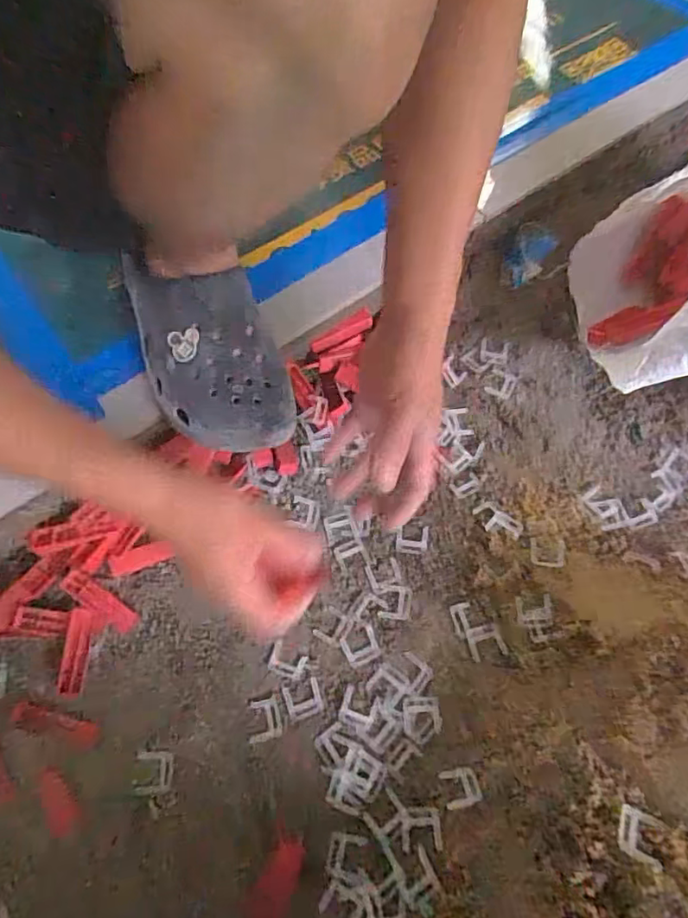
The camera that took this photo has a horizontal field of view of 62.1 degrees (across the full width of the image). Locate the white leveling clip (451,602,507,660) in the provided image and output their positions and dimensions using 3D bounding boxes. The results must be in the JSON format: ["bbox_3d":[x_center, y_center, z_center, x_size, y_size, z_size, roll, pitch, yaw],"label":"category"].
[{"bbox_3d":[0.123,0.159,0.532,0.035,0.005,0.054,-16,62,-7],"label":"white leveling clip"}]

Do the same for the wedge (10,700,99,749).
[{"bbox_3d":[-0.253,0.233,0.500,0.076,0.016,0.022,13,62,8],"label":"wedge"}]

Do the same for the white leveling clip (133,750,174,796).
[{"bbox_3d":[-0.162,0.266,0.487,0.032,0.004,0.033,-3,61,0],"label":"white leveling clip"}]

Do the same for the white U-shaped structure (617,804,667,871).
[{"bbox_3d":[0.203,0.257,0.390,0.028,0.004,0.030,13,55,29],"label":"white U-shaped structure"}]

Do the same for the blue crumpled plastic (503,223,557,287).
[{"bbox_3d":[0.215,-0.239,0.673,0.047,0.023,0.078,27,66,13],"label":"blue crumpled plastic"}]

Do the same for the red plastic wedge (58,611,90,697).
[{"bbox_3d":[-0.244,0.176,0.518,0.021,0.008,0.074,0,73,1],"label":"red plastic wedge"}]

